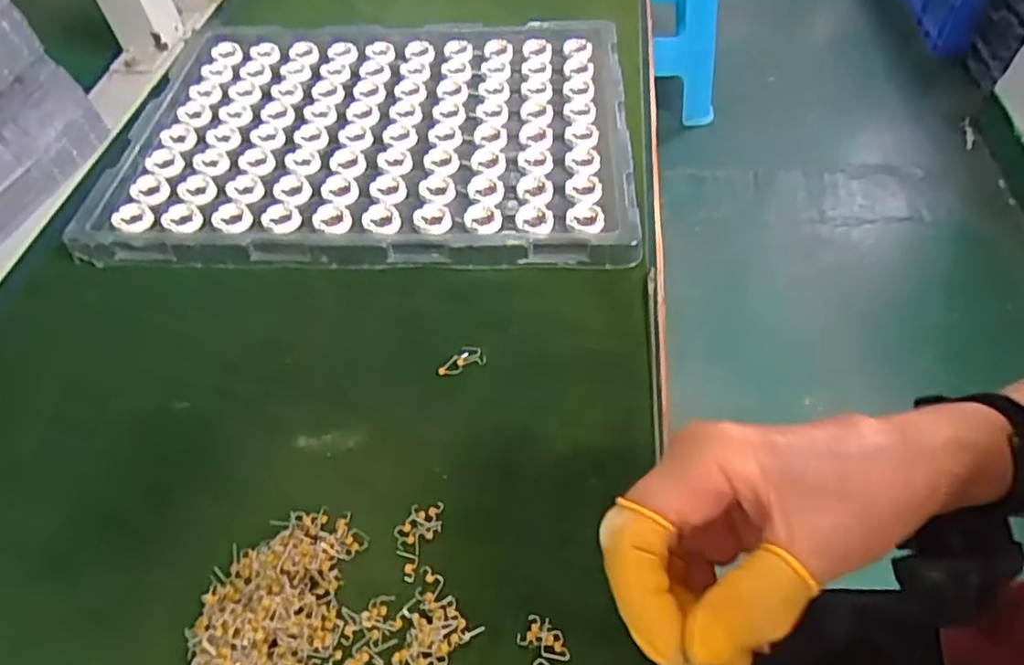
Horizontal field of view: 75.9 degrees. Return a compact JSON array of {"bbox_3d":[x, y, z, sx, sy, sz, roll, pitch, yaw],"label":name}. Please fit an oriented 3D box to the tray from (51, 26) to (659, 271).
[{"bbox_3d":[-0.097,-0.148,0.470,0.347,0.021,0.260,0,52,4],"label":"tray"}]

